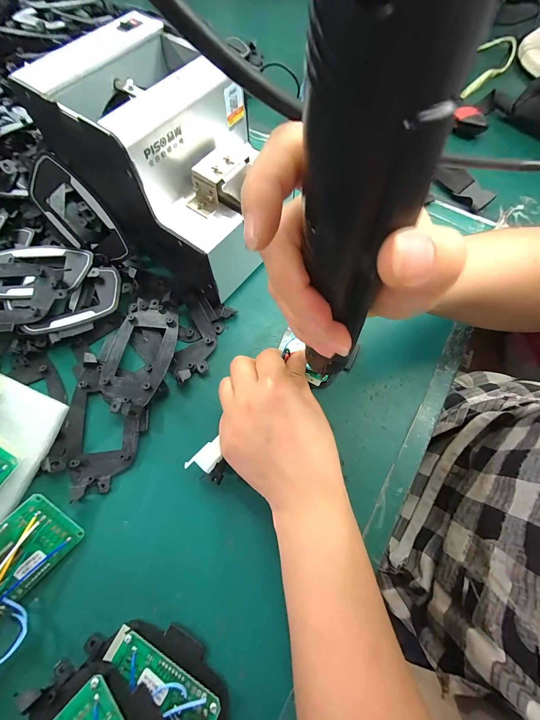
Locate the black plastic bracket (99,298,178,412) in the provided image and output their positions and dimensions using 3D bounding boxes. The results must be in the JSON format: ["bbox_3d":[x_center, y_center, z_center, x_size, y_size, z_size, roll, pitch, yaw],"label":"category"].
[{"bbox_3d":[-0.120,-0.009,0.279,0.060,0.015,0.110,6,68,3],"label":"black plastic bracket"}]

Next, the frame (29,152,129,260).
[{"bbox_3d":[-0.189,-0.145,0.300,0.056,0.098,0.016,-25,33,22],"label":"frame"}]

